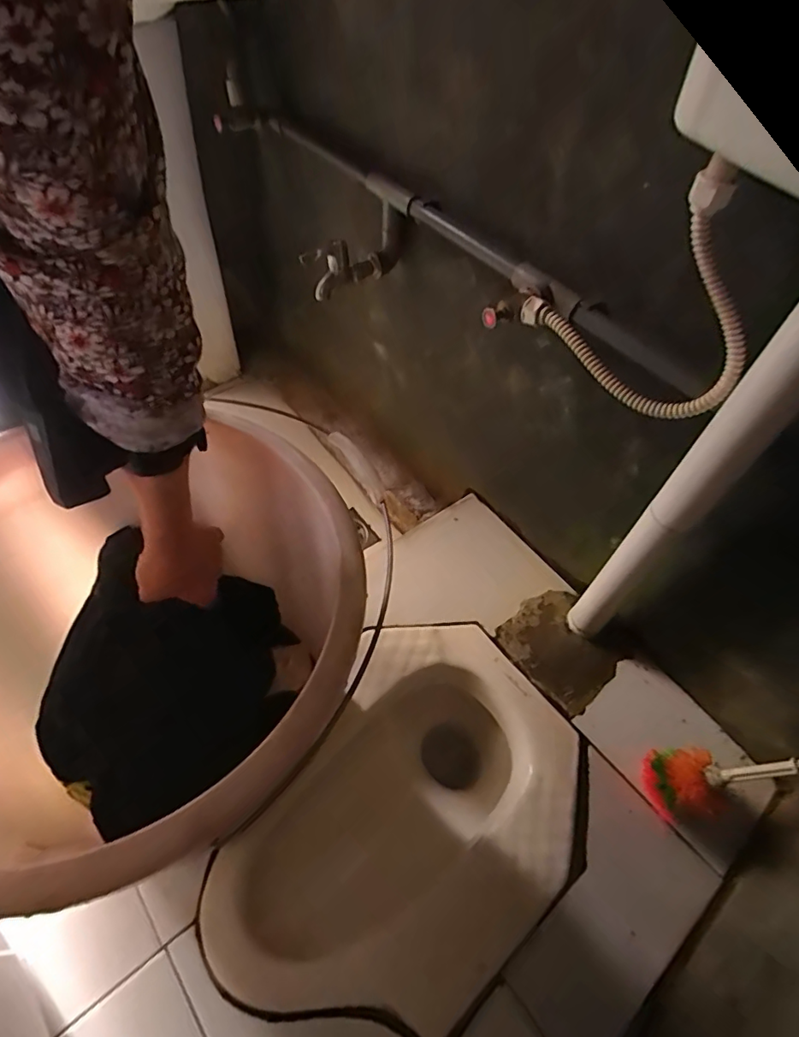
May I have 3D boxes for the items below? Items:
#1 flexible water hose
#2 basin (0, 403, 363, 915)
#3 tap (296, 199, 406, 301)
[{"bbox_3d":[0.213,-0.200,0.456,0.062,0.195,0.209,-26,61,-22],"label":"flexible water hose"},{"bbox_3d":[-0.216,0.129,0.445,0.347,0.247,0.318,3,54,-4],"label":"basin"},{"bbox_3d":[-0.067,-0.369,0.731,0.141,0.103,0.039,-17,58,-17],"label":"tap"}]

